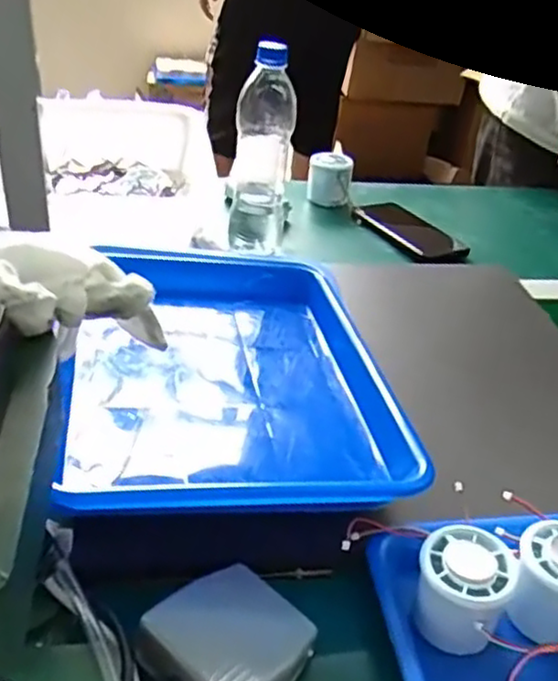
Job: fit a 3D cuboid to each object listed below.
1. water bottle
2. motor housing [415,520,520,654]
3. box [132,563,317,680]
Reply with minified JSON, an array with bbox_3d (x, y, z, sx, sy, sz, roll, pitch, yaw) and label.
[{"bbox_3d":[-0.020,-0.202,0.805,0.063,0.251,0.054,3,35,-5],"label":"water bottle"},{"bbox_3d":[0.112,0.153,0.437,0.054,0.051,0.054,4,35,-3],"label":"motor housing"},{"bbox_3d":[-0.028,0.172,0.409,0.077,0.030,0.080,30,41,31],"label":"box"}]

